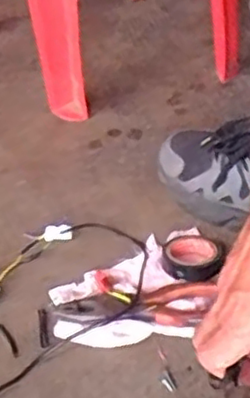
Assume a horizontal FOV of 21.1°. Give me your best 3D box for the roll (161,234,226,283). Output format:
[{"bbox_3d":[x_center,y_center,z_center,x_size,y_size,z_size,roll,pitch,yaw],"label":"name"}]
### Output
[{"bbox_3d":[0.064,0.057,0.649,0.058,0.022,0.059,-4,42,4],"label":"roll"}]

